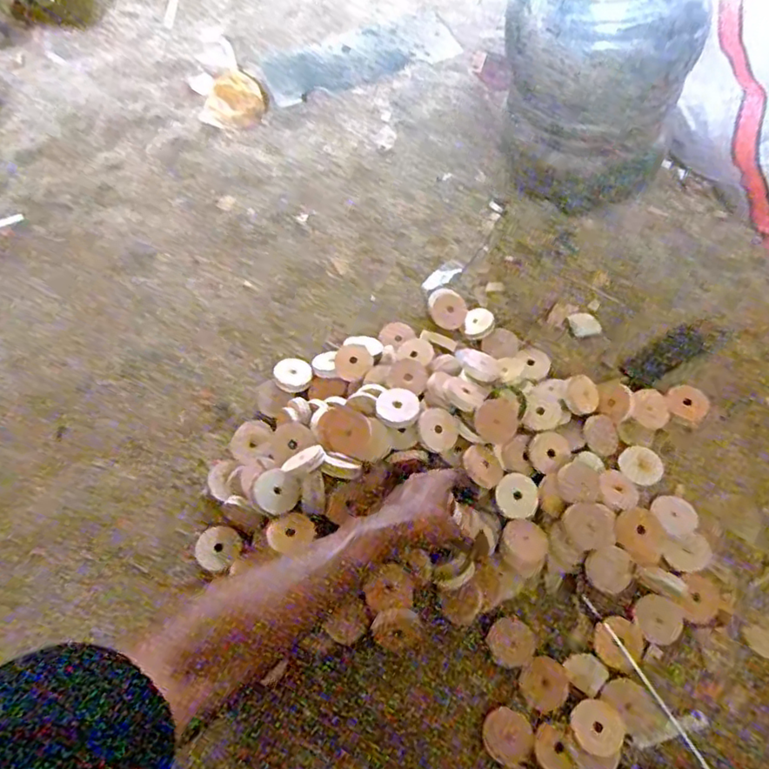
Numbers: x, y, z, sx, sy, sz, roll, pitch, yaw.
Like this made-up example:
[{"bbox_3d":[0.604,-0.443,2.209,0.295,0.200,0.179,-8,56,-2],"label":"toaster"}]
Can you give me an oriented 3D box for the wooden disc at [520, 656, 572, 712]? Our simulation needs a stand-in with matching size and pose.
[{"bbox_3d":[0.173,0.324,0.656,0.048,0.009,0.052,-1,64,2],"label":"wooden disc"}]

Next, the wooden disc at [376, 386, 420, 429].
[{"bbox_3d":[0.016,0.027,0.720,0.050,0.006,0.049,-1,72,2],"label":"wooden disc"}]

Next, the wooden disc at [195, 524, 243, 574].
[{"bbox_3d":[-0.191,0.187,0.695,0.053,0.010,0.050,-1,64,2],"label":"wooden disc"}]

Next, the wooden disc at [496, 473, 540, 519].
[{"bbox_3d":[0.156,0.131,0.710,0.049,0.013,0.051,-1,64,2],"label":"wooden disc"}]

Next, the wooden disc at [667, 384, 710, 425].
[{"bbox_3d":[0.389,0.023,0.777,0.050,0.004,0.047,-1,64,2],"label":"wooden disc"}]

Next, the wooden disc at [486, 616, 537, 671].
[{"bbox_3d":[0.140,0.287,0.674,0.049,0.010,0.050,-1,64,2],"label":"wooden disc"}]

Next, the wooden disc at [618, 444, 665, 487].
[{"bbox_3d":[0.316,0.099,0.745,0.050,0.005,0.053,-1,57,1],"label":"wooden disc"}]

